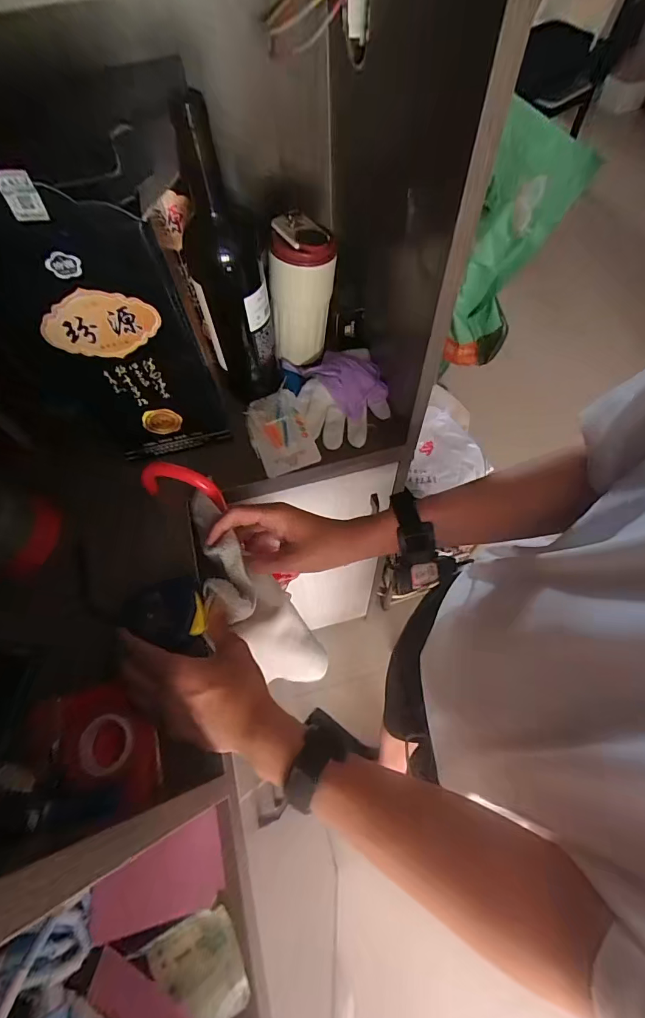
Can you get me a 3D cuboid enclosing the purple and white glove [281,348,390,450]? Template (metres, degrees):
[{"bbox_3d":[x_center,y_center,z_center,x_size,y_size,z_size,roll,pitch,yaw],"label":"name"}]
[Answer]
[{"bbox_3d":[0.021,-0.151,0.543,0.114,0.036,0.145,-10,63,-3],"label":"purple and white glove"}]

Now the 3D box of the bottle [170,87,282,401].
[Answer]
[{"bbox_3d":[-0.095,-0.244,0.444,0.079,0.282,0.088,-16,64,-6],"label":"bottle"}]

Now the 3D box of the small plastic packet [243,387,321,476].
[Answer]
[{"bbox_3d":[-0.053,-0.097,0.525,0.071,0.020,0.108,-19,64,-8],"label":"small plastic packet"}]

